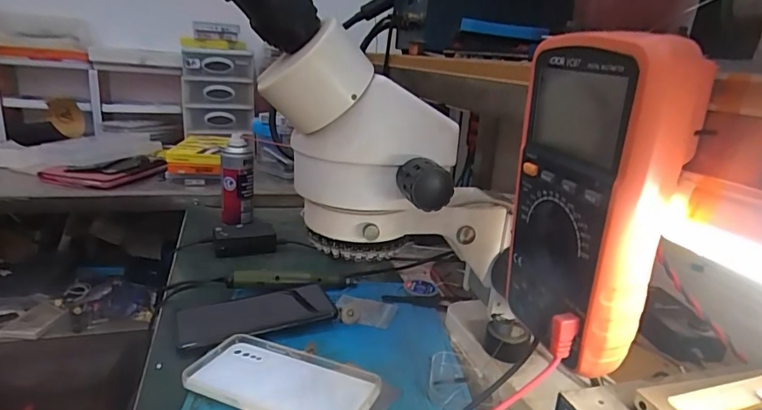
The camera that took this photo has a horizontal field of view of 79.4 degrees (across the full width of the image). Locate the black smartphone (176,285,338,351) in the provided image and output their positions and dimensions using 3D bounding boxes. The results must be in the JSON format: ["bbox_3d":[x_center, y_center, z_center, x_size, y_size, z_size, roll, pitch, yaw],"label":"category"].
[{"bbox_3d":[-0.137,0.122,0.514,0.168,0.011,0.081,-5,20,-28],"label":"black smartphone"}]

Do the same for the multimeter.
[{"bbox_3d":[0.110,-0.001,0.253,0.043,0.167,0.091,-2,19,-20],"label":"multimeter"}]

